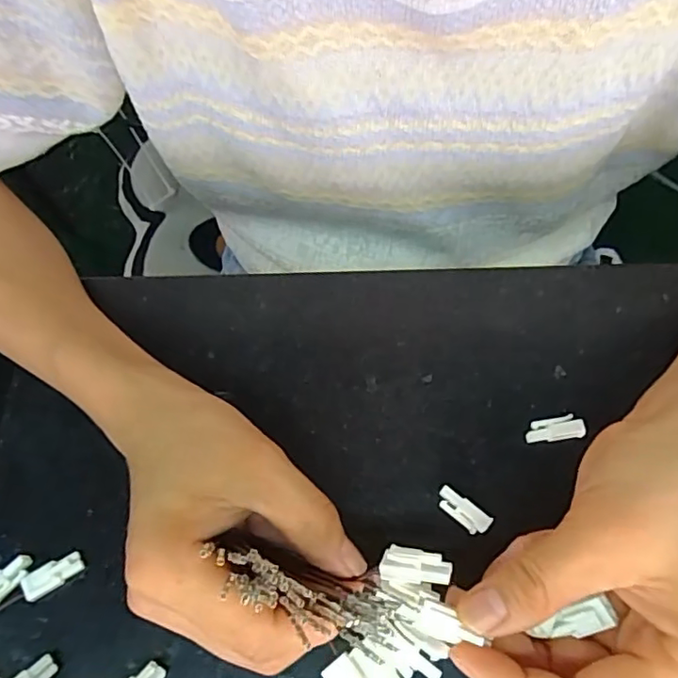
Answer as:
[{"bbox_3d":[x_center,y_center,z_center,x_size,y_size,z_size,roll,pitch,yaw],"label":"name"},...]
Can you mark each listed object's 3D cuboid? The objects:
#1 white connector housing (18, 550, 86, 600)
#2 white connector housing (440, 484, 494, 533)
[{"bbox_3d":[-0.128,0.105,0.255,0.025,0.006,0.012,-28,68,-22],"label":"white connector housing"},{"bbox_3d":[0.055,0.077,0.255,0.025,0.009,0.010,37,73,17],"label":"white connector housing"}]

